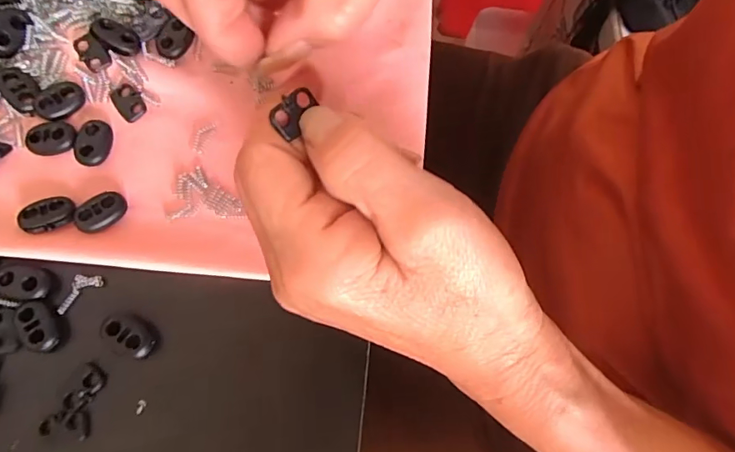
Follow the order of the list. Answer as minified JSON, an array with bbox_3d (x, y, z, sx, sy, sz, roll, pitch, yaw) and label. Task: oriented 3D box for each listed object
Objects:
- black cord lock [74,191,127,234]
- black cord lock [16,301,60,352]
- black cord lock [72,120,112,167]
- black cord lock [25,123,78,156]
[{"bbox_3d":[-0.116,-0.006,0.204,0.021,0.006,0.015,-41,79,-12],"label":"black cord lock"},{"bbox_3d":[-0.134,0.041,0.191,0.012,0.005,0.021,-31,77,-9],"label":"black cord lock"},{"bbox_3d":[-0.124,-0.038,0.213,0.012,0.007,0.021,20,75,4],"label":"black cord lock"},{"bbox_3d":[-0.142,-0.040,0.212,0.021,0.005,0.014,-8,75,-4],"label":"black cord lock"}]

